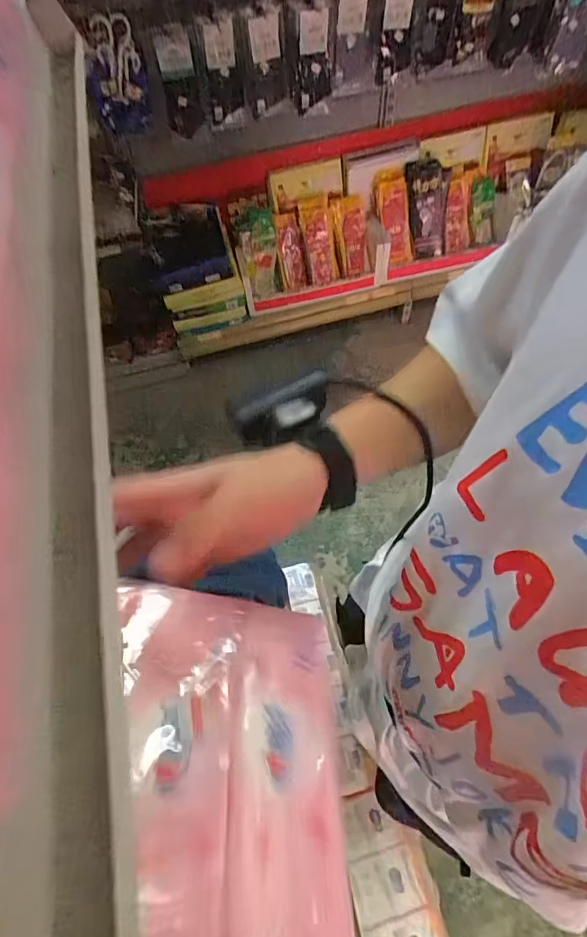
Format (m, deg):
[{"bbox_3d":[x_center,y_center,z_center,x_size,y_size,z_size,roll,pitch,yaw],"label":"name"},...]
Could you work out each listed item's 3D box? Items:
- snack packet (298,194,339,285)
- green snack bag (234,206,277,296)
[{"bbox_3d":[0.090,-0.804,1.711,0.100,0.275,0.023,-11,24,3],"label":"snack packet"},{"bbox_3d":[-0.123,-0.749,1.678,0.135,0.289,0.042,-10,24,-2],"label":"green snack bag"}]

